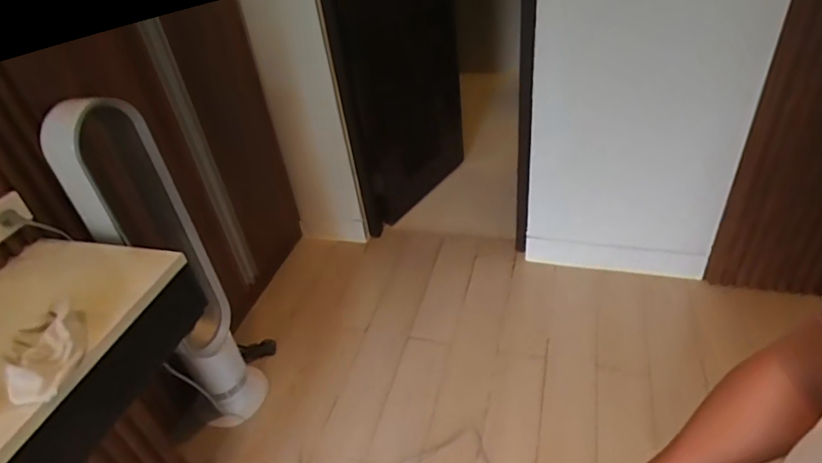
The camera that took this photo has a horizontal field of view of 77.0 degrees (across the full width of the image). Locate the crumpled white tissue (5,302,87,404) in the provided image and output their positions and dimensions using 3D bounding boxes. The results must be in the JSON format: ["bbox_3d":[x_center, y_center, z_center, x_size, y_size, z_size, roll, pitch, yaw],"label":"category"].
[{"bbox_3d":[-0.550,0.184,0.774,0.101,0.042,0.149,-17,38,-13],"label":"crumpled white tissue"}]

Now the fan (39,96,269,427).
[{"bbox_3d":[-0.564,0.143,1.259,0.204,0.938,0.211,-28,42,-25],"label":"fan"}]

